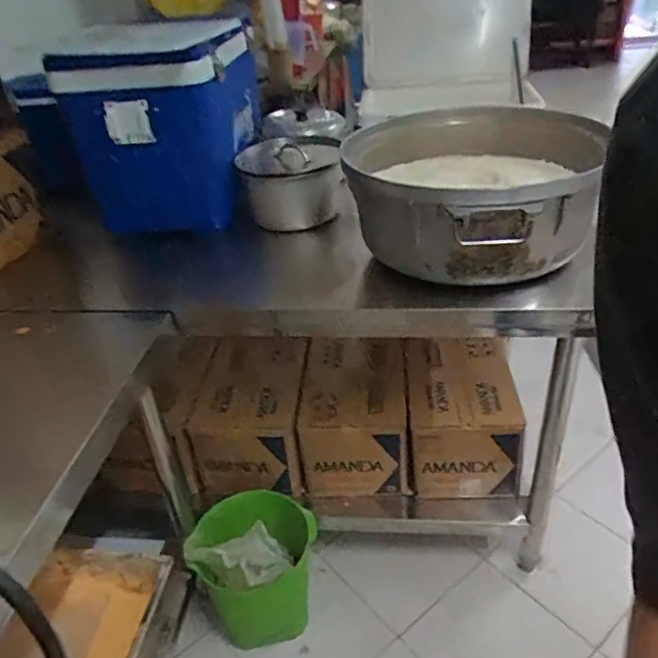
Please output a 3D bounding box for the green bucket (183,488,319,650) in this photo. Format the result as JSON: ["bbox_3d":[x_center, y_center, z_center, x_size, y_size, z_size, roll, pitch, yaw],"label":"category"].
[{"bbox_3d":[-0.169,0.537,1.348,0.241,0.273,0.289,4,36,14],"label":"green bucket"}]

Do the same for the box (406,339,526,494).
[{"bbox_3d":[0.323,0.214,1.448,0.251,0.249,0.289,-1,35,6],"label":"box"}]

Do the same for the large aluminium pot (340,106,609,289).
[{"bbox_3d":[0.273,-0.257,1.080,0.459,0.180,0.448,-3,34,2],"label":"large aluminium pot"}]

